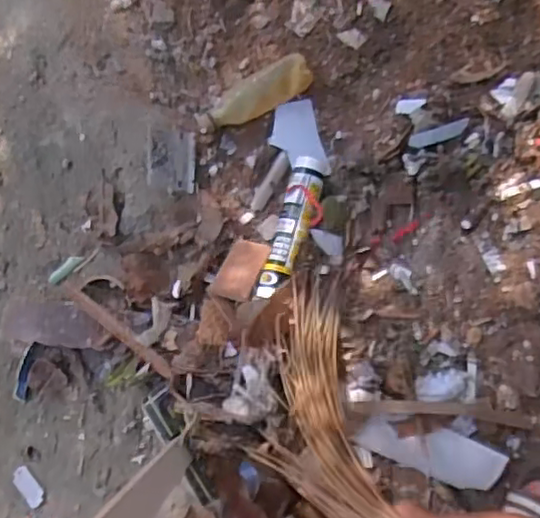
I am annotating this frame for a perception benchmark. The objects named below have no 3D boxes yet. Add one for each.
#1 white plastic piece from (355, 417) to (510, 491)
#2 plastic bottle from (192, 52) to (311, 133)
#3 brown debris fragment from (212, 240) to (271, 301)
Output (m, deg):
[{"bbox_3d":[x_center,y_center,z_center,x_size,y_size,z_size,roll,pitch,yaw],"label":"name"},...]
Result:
[{"bbox_3d":[0.224,0.267,0.884,0.203,0.032,0.068,17,88,-6],"label":"white plastic piece"},{"bbox_3d":[-0.023,-0.240,0.972,0.184,0.063,0.057,-32,83,4],"label":"plastic bottle"},{"bbox_3d":[-0.040,0.016,0.933,0.061,0.010,0.091,24,79,24],"label":"brown debris fragment"}]

